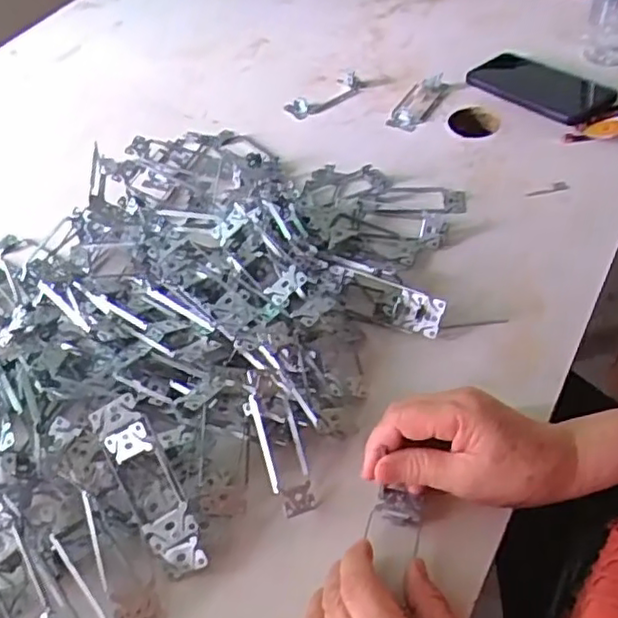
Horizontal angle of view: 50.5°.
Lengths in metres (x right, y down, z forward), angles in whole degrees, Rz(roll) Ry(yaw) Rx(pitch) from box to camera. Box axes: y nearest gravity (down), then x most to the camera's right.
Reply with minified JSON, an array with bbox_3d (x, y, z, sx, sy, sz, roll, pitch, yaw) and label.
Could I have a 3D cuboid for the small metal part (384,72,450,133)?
[{"bbox_3d":[0.128,-0.243,0.773,0.039,0.010,0.091,34,74,30],"label":"small metal part"}]

